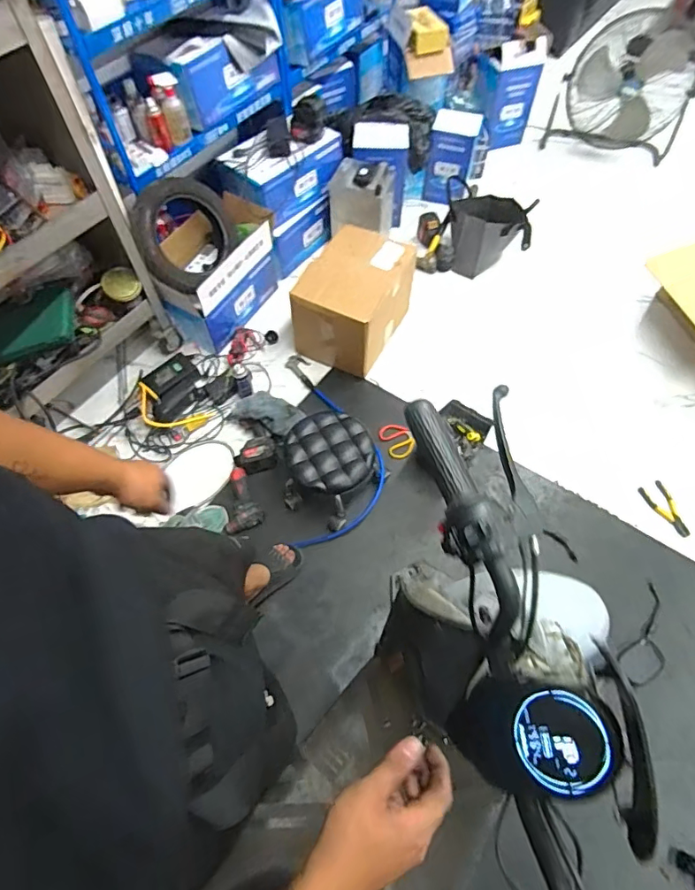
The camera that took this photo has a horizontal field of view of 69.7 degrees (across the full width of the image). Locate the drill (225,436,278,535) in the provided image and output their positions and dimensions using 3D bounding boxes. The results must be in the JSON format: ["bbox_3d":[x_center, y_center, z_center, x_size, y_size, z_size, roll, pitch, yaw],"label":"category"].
[{"bbox_3d":[-0.309,0.124,1.613,0.137,0.066,0.321,-2,61,-1],"label":"drill"}]

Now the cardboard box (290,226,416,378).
[{"bbox_3d":[0.016,-0.550,1.882,0.346,0.321,0.435,26,64,14],"label":"cardboard box"}]

